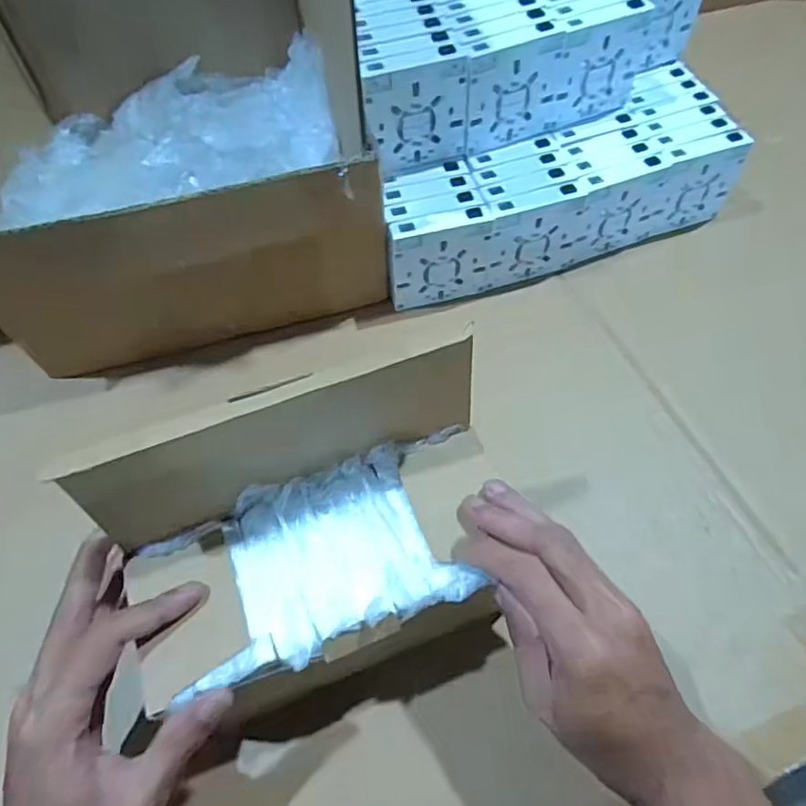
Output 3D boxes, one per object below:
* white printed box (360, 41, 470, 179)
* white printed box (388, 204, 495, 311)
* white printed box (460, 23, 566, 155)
[{"bbox_3d":[0.010,-0.239,0.486,0.085,0.087,0.024,-17,59,-10],"label":"white printed box"},{"bbox_3d":[0.034,-0.126,0.515,0.092,0.084,0.020,-14,59,-8],"label":"white printed box"},{"bbox_3d":[0.091,-0.266,0.501,0.088,0.087,0.020,-19,59,-11],"label":"white printed box"}]

